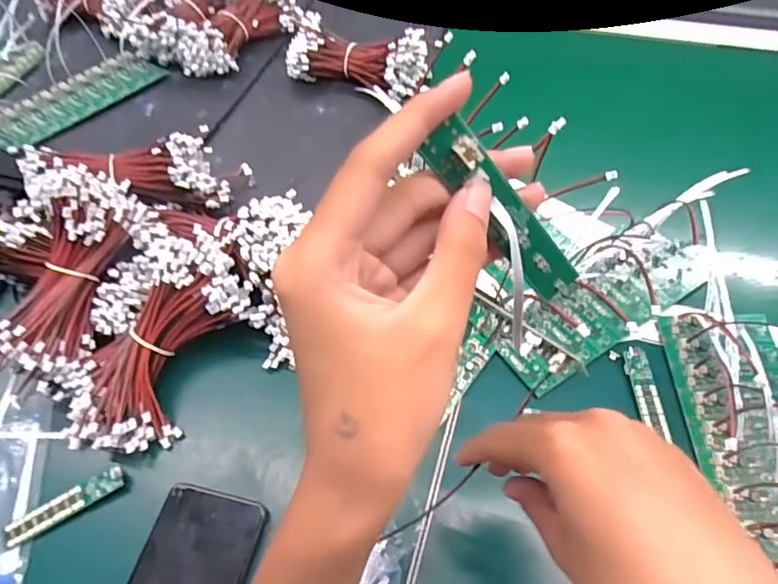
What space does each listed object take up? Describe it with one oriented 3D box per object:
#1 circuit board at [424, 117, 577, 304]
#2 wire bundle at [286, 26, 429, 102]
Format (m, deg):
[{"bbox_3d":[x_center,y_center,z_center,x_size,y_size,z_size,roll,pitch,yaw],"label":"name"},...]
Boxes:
[{"bbox_3d":[0.043,-0.026,0.191,0.017,0.080,0.006,-42,28,9],"label":"circuit board"},{"bbox_3d":[-0.037,-0.265,0.608,0.164,0.050,0.067,11,57,10],"label":"wire bundle"}]

